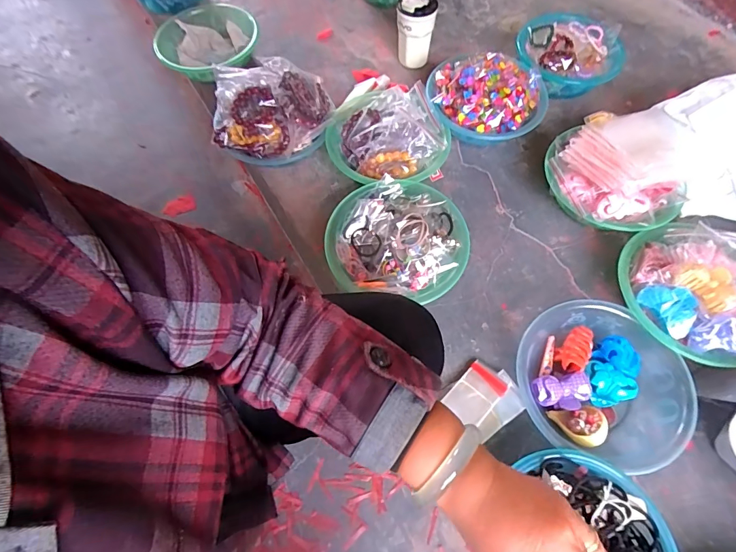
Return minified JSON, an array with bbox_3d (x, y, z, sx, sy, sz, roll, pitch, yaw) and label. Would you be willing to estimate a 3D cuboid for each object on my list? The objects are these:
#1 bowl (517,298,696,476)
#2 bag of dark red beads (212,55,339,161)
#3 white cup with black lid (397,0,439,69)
[{"bbox_3d":[0.344,0.156,0.599,0.223,0.073,0.217,0,65,1],"label":"bowl"},{"bbox_3d":[-0.191,-0.328,0.773,0.235,0.094,0.183,-8,65,-3],"label":"bag of dark red beads"},{"bbox_3d":[0.107,-0.550,0.899,0.083,0.151,0.073,7,65,5],"label":"white cup with black lid"}]

